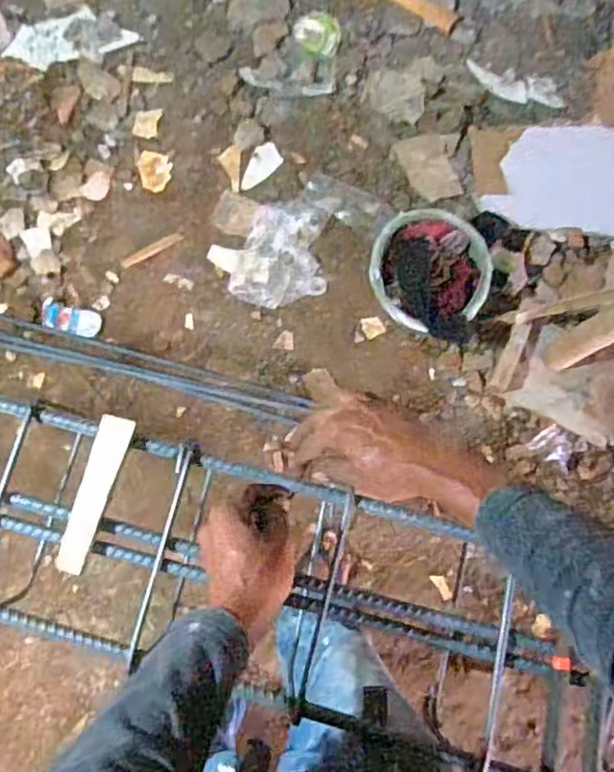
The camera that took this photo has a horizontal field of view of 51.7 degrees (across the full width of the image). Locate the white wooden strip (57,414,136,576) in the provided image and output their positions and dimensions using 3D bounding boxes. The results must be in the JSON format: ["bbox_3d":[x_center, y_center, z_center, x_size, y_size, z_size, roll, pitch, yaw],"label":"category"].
[{"bbox_3d":[-0.196,0.099,0.584,0.030,0.007,0.144,17,82,0],"label":"white wooden strip"}]

